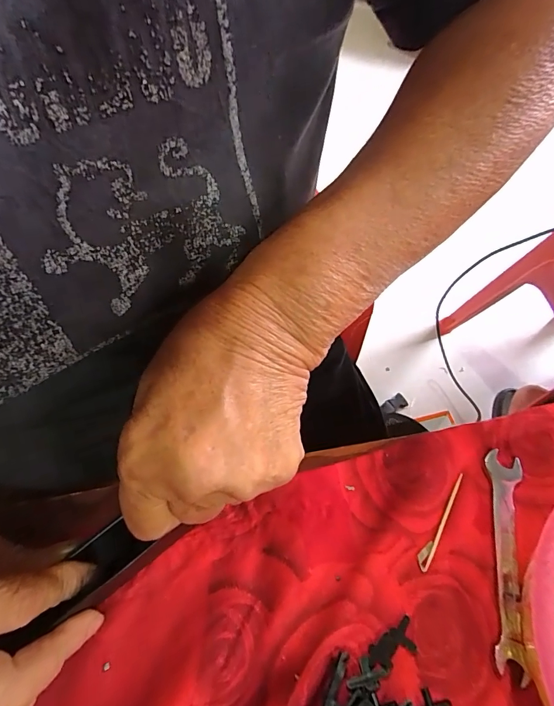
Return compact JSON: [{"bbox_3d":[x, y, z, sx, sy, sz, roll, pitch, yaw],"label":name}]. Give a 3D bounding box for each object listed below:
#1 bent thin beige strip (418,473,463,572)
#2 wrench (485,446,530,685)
[{"bbox_3d":[0.100,0.101,0.231,0.007,0.004,0.062,32,64,15],"label":"bent thin beige strip"},{"bbox_3d":[0.135,0.115,0.222,0.019,0.004,0.115,12,60,4],"label":"wrench"}]

